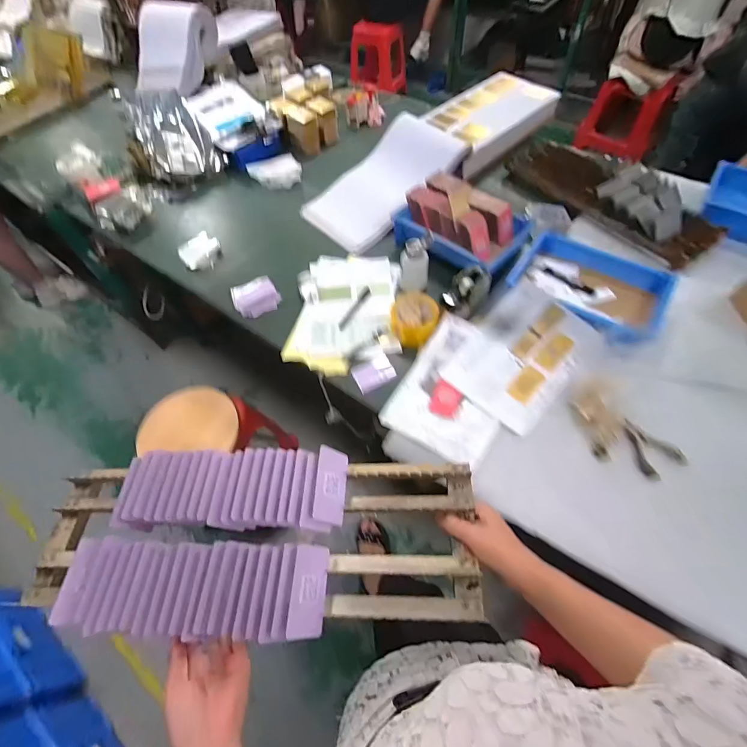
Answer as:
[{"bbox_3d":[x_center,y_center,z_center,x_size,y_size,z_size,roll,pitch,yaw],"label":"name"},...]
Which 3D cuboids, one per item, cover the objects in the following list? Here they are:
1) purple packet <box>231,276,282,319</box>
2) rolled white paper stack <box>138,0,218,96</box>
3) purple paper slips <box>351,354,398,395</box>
[{"bbox_3d":[-0.297,-0.193,0.948,0.106,0.028,0.100,-29,62,-14],"label":"purple packet"},{"bbox_3d":[-0.720,-1.157,1.327,0.257,0.209,0.223,18,61,13],"label":"rolled white paper stack"},{"bbox_3d":[0.001,0.000,0.822,0.087,0.007,0.066,-24,61,-12],"label":"purple paper slips"}]

